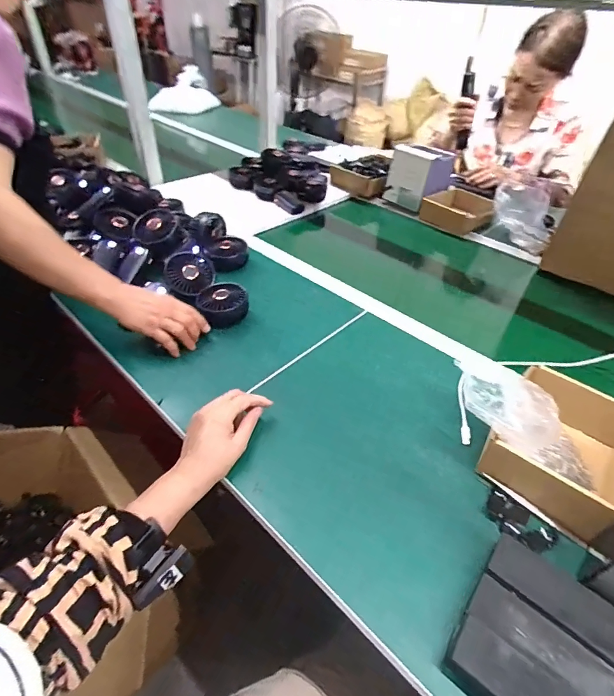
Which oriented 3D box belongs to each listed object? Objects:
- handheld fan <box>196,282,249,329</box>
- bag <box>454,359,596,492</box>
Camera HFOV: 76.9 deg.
[{"bbox_3d":[-0.154,-0.081,0.712,0.088,0.046,0.093,-12,43,-16],"label":"handheld fan"},{"bbox_3d":[0.277,0.089,0.479,0.199,0.071,0.073,42,48,-3],"label":"bag"}]

